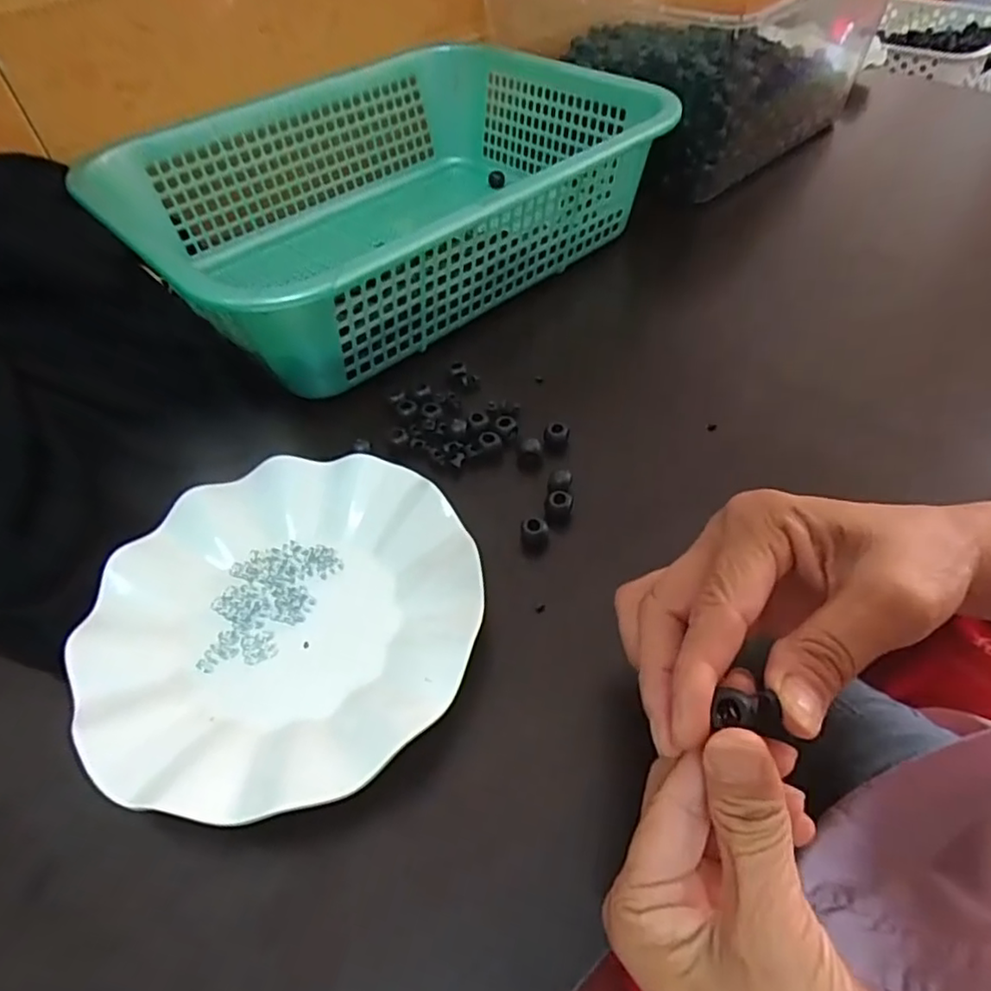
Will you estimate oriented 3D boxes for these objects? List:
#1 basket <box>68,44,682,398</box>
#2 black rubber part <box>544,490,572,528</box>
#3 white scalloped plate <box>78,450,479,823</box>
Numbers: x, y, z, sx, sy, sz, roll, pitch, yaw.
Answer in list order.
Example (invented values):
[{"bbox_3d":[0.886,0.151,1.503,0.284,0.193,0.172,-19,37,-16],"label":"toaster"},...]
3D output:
[{"bbox_3d":[-0.079,-0.231,0.498,0.379,0.097,0.288,-36,55,-23],"label":"basket"},{"bbox_3d":[0.034,0.007,0.355,0.014,0.018,0.012,11,51,15],"label":"black rubber part"},{"bbox_3d":[-0.100,0.057,0.309,0.179,0.023,0.177,-3,49,3],"label":"white scalloped plate"}]

